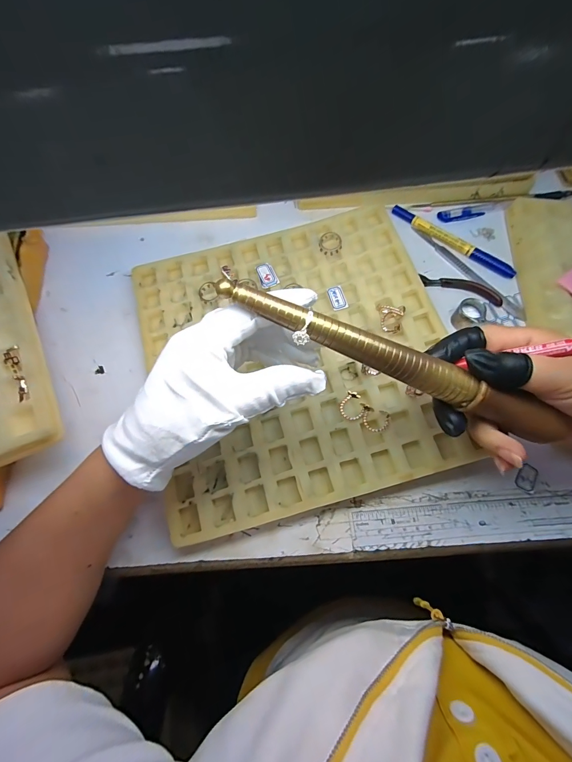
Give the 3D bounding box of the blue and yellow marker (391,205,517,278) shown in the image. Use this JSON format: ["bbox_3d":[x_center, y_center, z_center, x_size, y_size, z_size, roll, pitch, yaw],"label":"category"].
[{"bbox_3d":[0.175,-0.149,0.352,0.142,0.010,0.012,37,73,13],"label":"blue and yellow marker"}]

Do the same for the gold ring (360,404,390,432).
[{"bbox_3d":[0.071,0.032,0.271,0.024,0.006,0.020,15,70,6],"label":"gold ring"}]

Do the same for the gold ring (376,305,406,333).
[{"bbox_3d":[0.094,-0.057,0.296,0.021,0.011,0.028,-3,69,-1],"label":"gold ring"}]

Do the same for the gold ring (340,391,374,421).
[{"bbox_3d":[0.056,0.022,0.274,0.023,0.007,0.024,0,69,0],"label":"gold ring"}]

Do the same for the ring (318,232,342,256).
[{"bbox_3d":[0.044,-0.136,0.328,0.023,0.009,0.025,0,74,0],"label":"ring"}]

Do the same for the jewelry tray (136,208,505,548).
[{"bbox_3d":[0.008,-0.029,0.293,0.253,0.018,0.260,-14,70,-5],"label":"jewelry tray"}]

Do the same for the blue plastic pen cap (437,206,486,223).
[{"bbox_3d":[0.192,-0.184,0.366,0.051,0.007,0.014,-9,69,-3],"label":"blue plastic pen cap"}]

